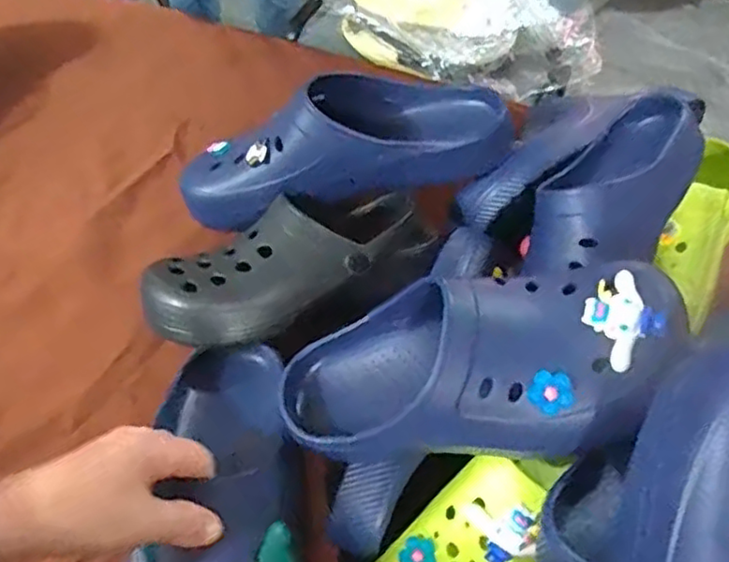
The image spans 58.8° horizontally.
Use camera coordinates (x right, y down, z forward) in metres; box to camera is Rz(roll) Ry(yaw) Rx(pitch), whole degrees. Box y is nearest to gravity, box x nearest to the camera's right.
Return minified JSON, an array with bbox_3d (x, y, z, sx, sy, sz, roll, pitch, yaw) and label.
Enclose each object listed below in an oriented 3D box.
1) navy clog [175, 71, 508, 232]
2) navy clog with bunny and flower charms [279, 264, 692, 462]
[{"bbox_3d":[-0.028,-0.120,0.591,0.283,0.096,0.120,-10,59,-7],"label":"navy clog"},{"bbox_3d":[0.055,0.046,0.395,0.255,0.077,0.099,-12,56,19],"label":"navy clog with bunny and flower charms"}]

